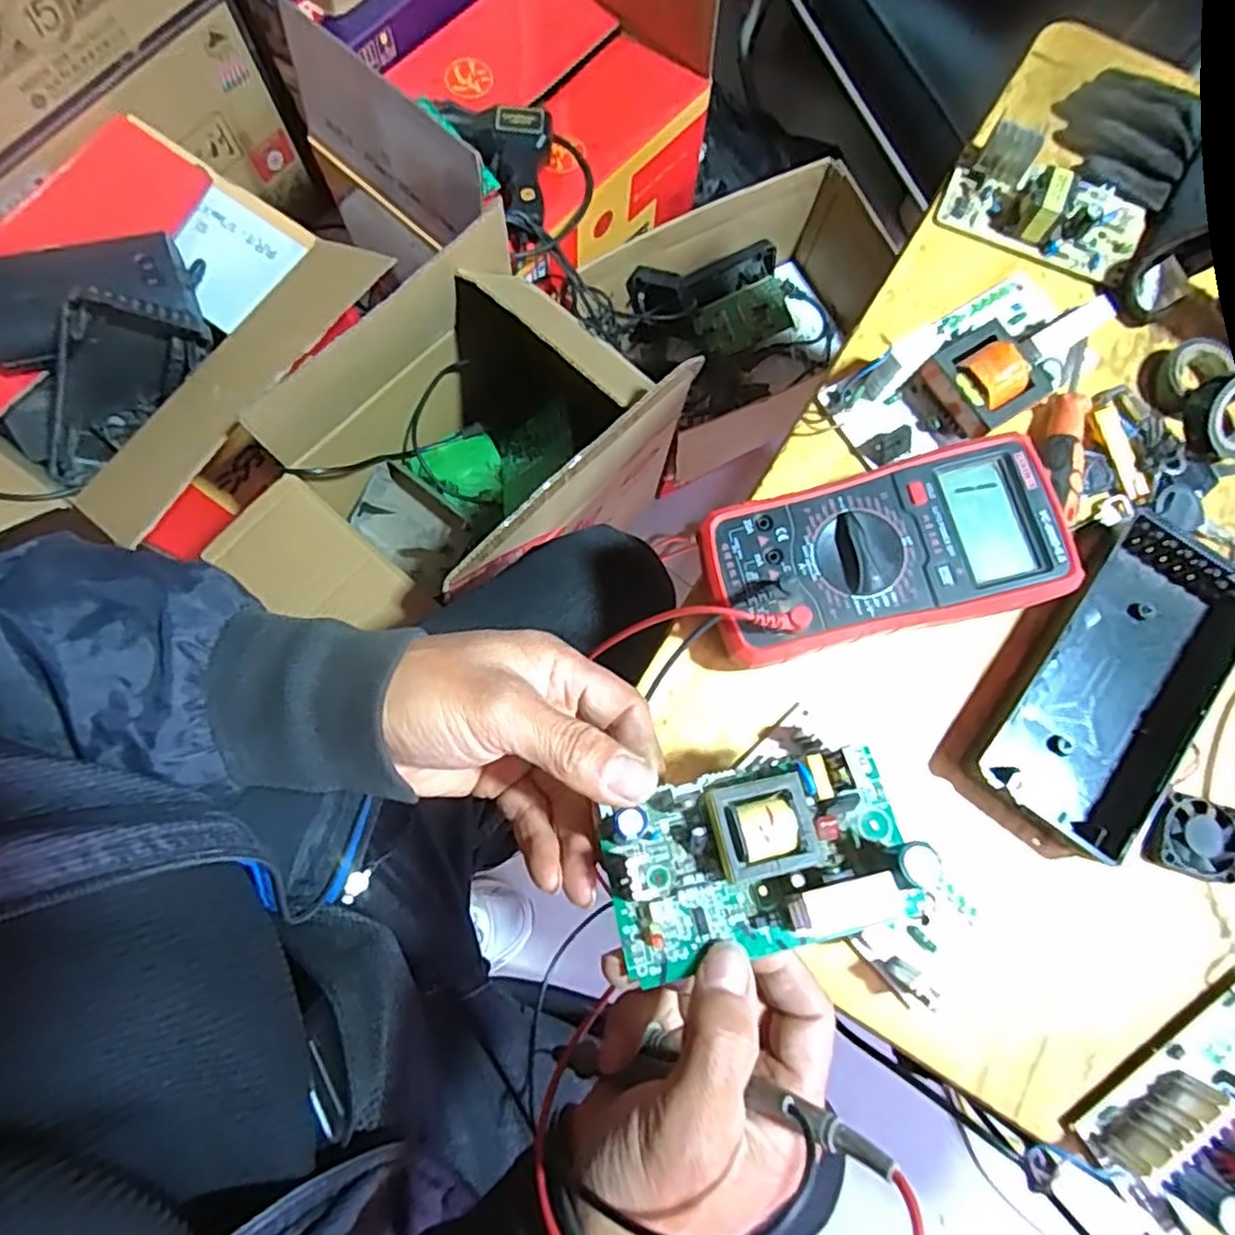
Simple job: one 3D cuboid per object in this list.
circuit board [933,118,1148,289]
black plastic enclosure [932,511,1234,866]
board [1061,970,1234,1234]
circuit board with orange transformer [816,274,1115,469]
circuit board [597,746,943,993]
[{"bbox_3d":[0.278,-0.267,0.447,0.123,0.033,0.061,27,78,4],"label":"circuit board"},{"bbox_3d":[0.265,0.035,0.383,0.094,0.029,0.185,38,79,7],"label":"black plastic enclosure"},{"bbox_3d":[0.291,0.239,0.329,0.125,0.036,0.075,-34,80,-9],"label":"board"},{"bbox_3d":[0.210,-0.149,0.416,0.164,0.040,0.078,-30,80,-8],"label":"circuit board with orange transformer"},{"bbox_3d":[0.062,0.095,0.281,0.130,0.027,0.069,-10,78,-4],"label":"circuit board"}]

